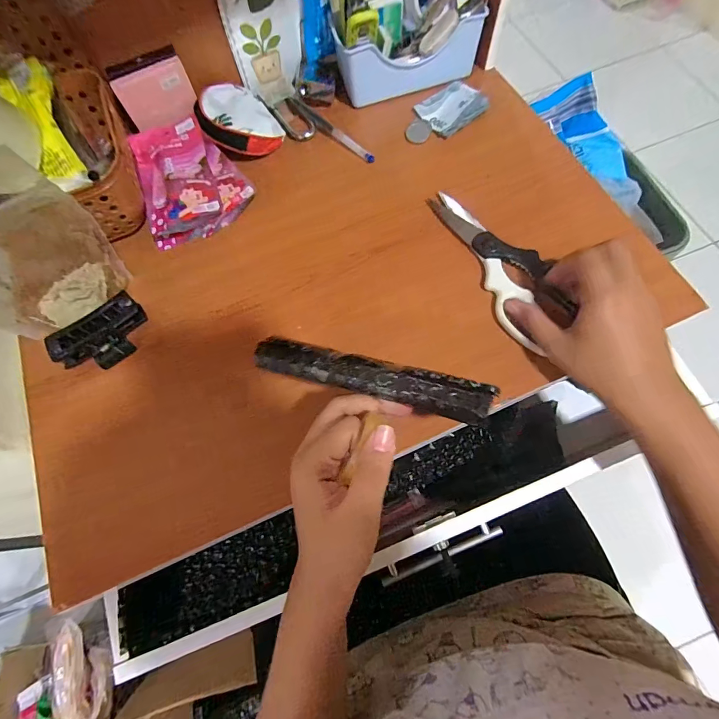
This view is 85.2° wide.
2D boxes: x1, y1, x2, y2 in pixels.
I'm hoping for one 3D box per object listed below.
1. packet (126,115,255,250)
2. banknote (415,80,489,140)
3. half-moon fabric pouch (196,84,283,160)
[{"bbox_3d":[-0.187,-0.195,0.419,0.107,0.032,0.130,-28,71,-7],"label":"packet"},{"bbox_3d":[0.104,-0.288,0.443,0.065,0.016,0.061,-34,71,-9],"label":"banknote"},{"bbox_3d":[-0.136,-0.268,0.439,0.077,0.042,0.093,-33,71,-9],"label":"half-moon fabric pouch"}]

